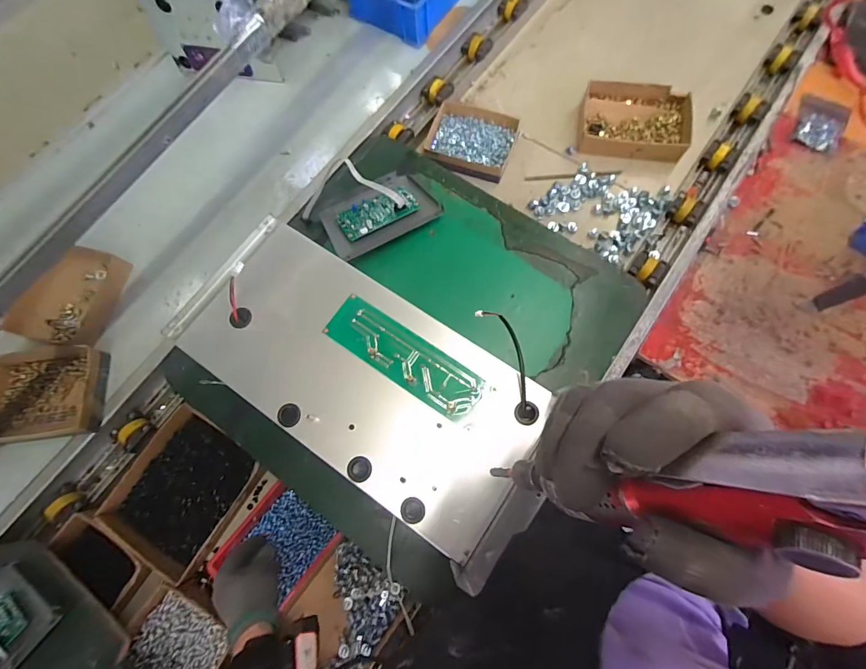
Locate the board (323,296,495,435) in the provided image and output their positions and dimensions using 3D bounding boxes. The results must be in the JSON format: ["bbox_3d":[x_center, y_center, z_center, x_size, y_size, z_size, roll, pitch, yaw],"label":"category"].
[{"bbox_3d":[-0.029,0.027,0.463,0.201,0.008,0.060,33,76,11],"label":"board"}]

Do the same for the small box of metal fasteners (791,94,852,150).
[{"bbox_3d":[0.740,-0.404,0.765,0.076,0.022,0.108,22,75,7],"label":"small box of metal fasteners"}]

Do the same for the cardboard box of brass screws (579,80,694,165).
[{"bbox_3d":[0.417,-0.445,0.848,0.217,0.050,0.169,5,73,4],"label":"cardboard box of brass screws"}]

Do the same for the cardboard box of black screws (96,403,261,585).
[{"bbox_3d":[-0.393,0.246,0.641,0.182,0.046,0.217,26,76,10],"label":"cardboard box of black screws"}]

